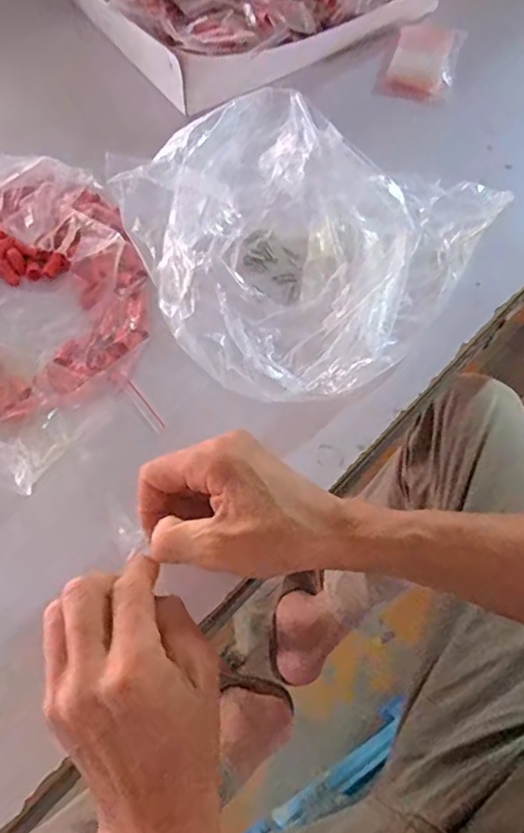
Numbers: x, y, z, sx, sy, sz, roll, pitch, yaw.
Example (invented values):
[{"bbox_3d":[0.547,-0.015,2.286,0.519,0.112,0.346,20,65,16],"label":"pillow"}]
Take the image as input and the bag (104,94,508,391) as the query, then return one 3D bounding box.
[{"bbox_3d":[0.035,-0.137,0.438,0.209,0.096,0.265,33,66,14],"label":"bag"}]

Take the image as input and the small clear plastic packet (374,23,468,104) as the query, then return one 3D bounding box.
[{"bbox_3d":[0.174,-0.381,0.620,0.070,0.025,0.105,21,64,9],"label":"small clear plastic packet"}]

